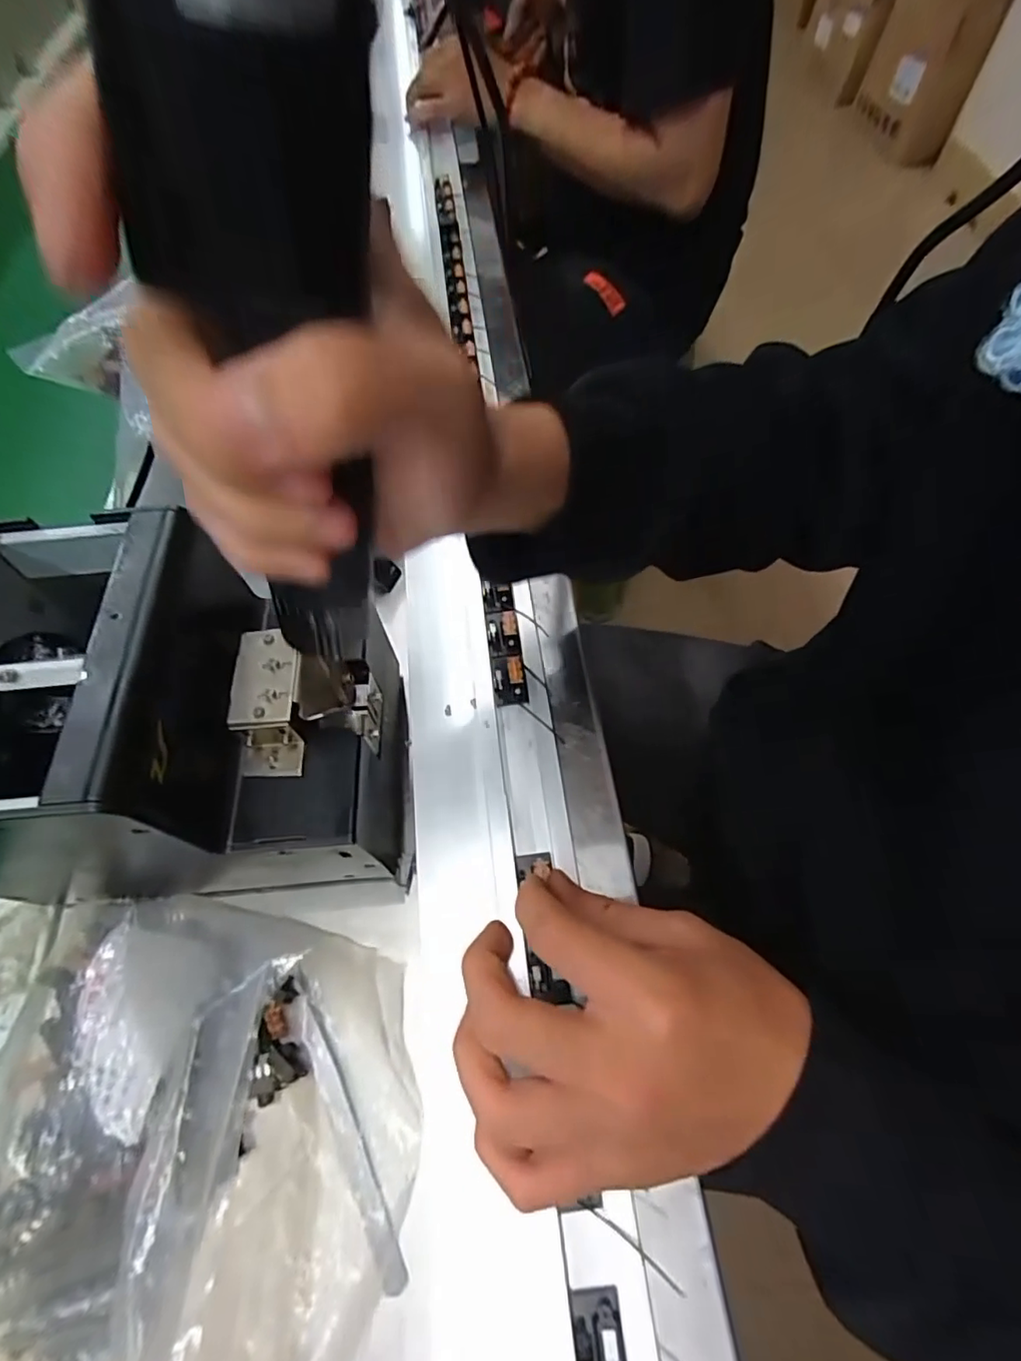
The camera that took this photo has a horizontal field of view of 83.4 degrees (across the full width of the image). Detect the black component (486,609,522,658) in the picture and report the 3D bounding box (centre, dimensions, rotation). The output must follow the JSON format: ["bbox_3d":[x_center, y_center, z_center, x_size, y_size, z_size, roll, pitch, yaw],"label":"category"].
[{"bbox_3d":[-0.004,-0.027,0.331,0.018,0.013,0.025,-8,63,-2],"label":"black component"}]

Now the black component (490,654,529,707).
[{"bbox_3d":[0.000,-0.001,0.315,0.018,0.011,0.024,-8,63,-2],"label":"black component"}]

